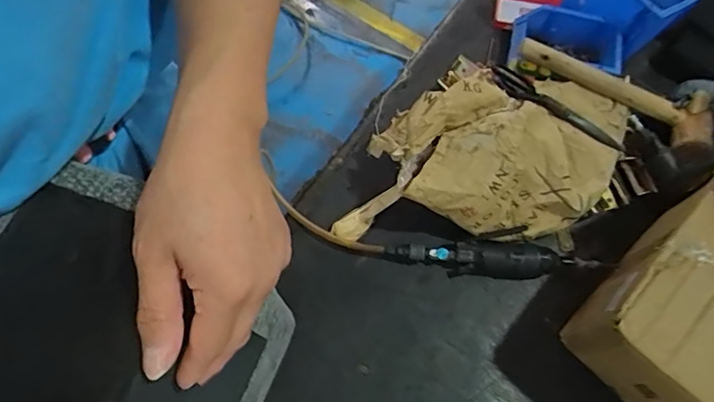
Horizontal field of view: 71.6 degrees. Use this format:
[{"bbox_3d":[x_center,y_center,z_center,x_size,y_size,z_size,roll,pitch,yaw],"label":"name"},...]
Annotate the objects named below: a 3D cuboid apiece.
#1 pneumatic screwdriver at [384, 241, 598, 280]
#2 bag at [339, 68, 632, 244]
[{"bbox_3d":[0.194,0.086,0.729,0.296,0.037,0.056,2,68,-1],"label":"pneumatic screwdriver"},{"bbox_3d":[0.192,-0.070,0.728,0.429,0.156,0.241,-7,69,-5],"label":"bag"}]

